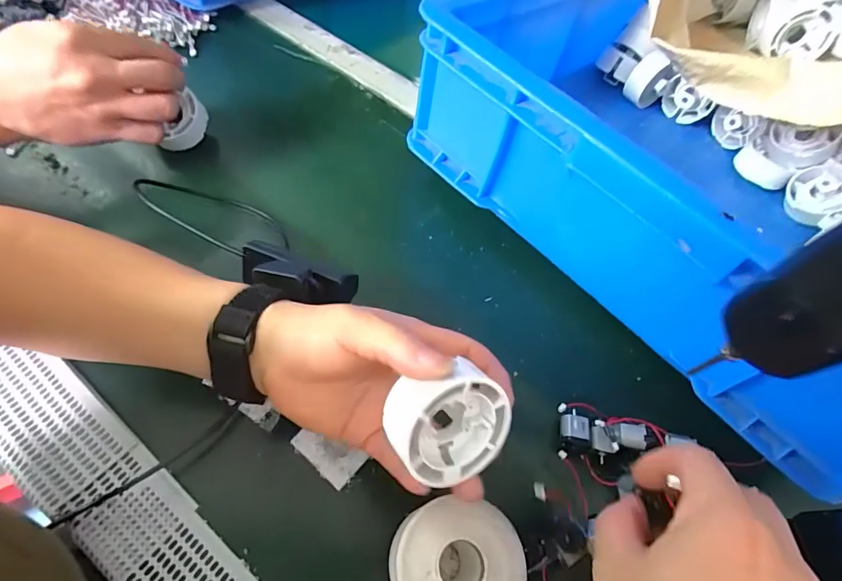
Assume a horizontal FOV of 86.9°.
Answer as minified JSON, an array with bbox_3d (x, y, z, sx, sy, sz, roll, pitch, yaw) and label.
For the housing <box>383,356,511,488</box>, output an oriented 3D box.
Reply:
[{"bbox_3d":[0.011,0.057,0.207,0.053,0.054,0.032,-20,28,-16],"label":"housing"}]

